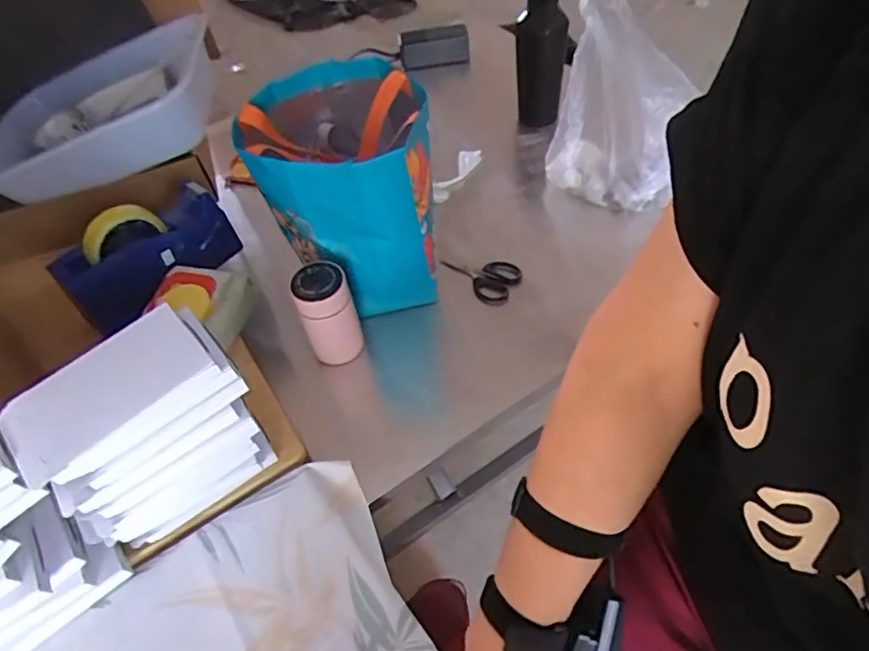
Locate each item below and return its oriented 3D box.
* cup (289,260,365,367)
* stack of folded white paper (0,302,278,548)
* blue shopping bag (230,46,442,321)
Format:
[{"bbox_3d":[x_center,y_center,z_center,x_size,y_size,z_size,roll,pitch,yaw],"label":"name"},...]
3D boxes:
[{"bbox_3d":[-0.123,-0.009,0.720,0.062,0.133,0.058,-17,52,-7],"label":"cup"},{"bbox_3d":[-0.247,0.102,0.547,0.168,0.185,0.089,-35,56,-20],"label":"stack of folded white paper"},{"bbox_3d":[-0.116,-0.160,0.761,0.204,0.256,0.215,-14,52,-4],"label":"blue shopping bag"}]

